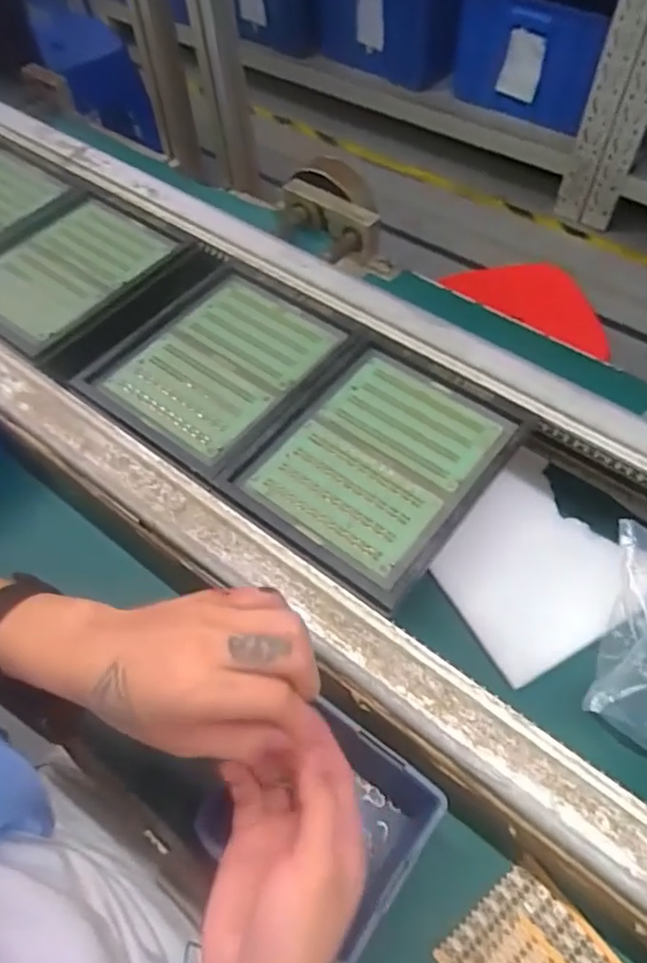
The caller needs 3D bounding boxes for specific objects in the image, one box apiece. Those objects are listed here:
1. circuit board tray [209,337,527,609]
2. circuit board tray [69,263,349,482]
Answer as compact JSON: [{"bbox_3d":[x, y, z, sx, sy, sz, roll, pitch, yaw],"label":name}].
[{"bbox_3d":[0.045,-0.019,0.540,0.173,0.011,0.209,33,65,20],"label":"circuit board tray"},{"bbox_3d":[-0.100,-0.114,0.603,0.171,0.012,0.206,32,65,19],"label":"circuit board tray"}]

